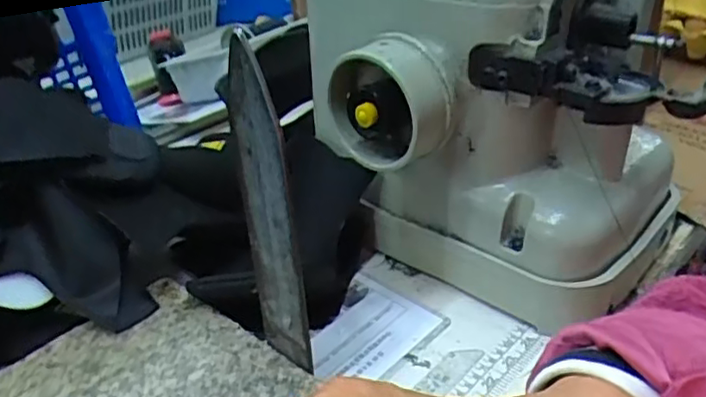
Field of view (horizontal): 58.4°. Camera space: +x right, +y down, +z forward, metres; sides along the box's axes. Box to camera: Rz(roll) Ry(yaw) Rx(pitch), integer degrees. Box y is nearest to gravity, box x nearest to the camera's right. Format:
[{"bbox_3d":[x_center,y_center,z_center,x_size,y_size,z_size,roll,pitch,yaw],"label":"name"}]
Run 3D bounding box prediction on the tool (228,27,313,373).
[{"bbox_3d":[-0.049,0.012,0.366,0.043,0.209,0.004,21,38,36],"label":"tool"}]

